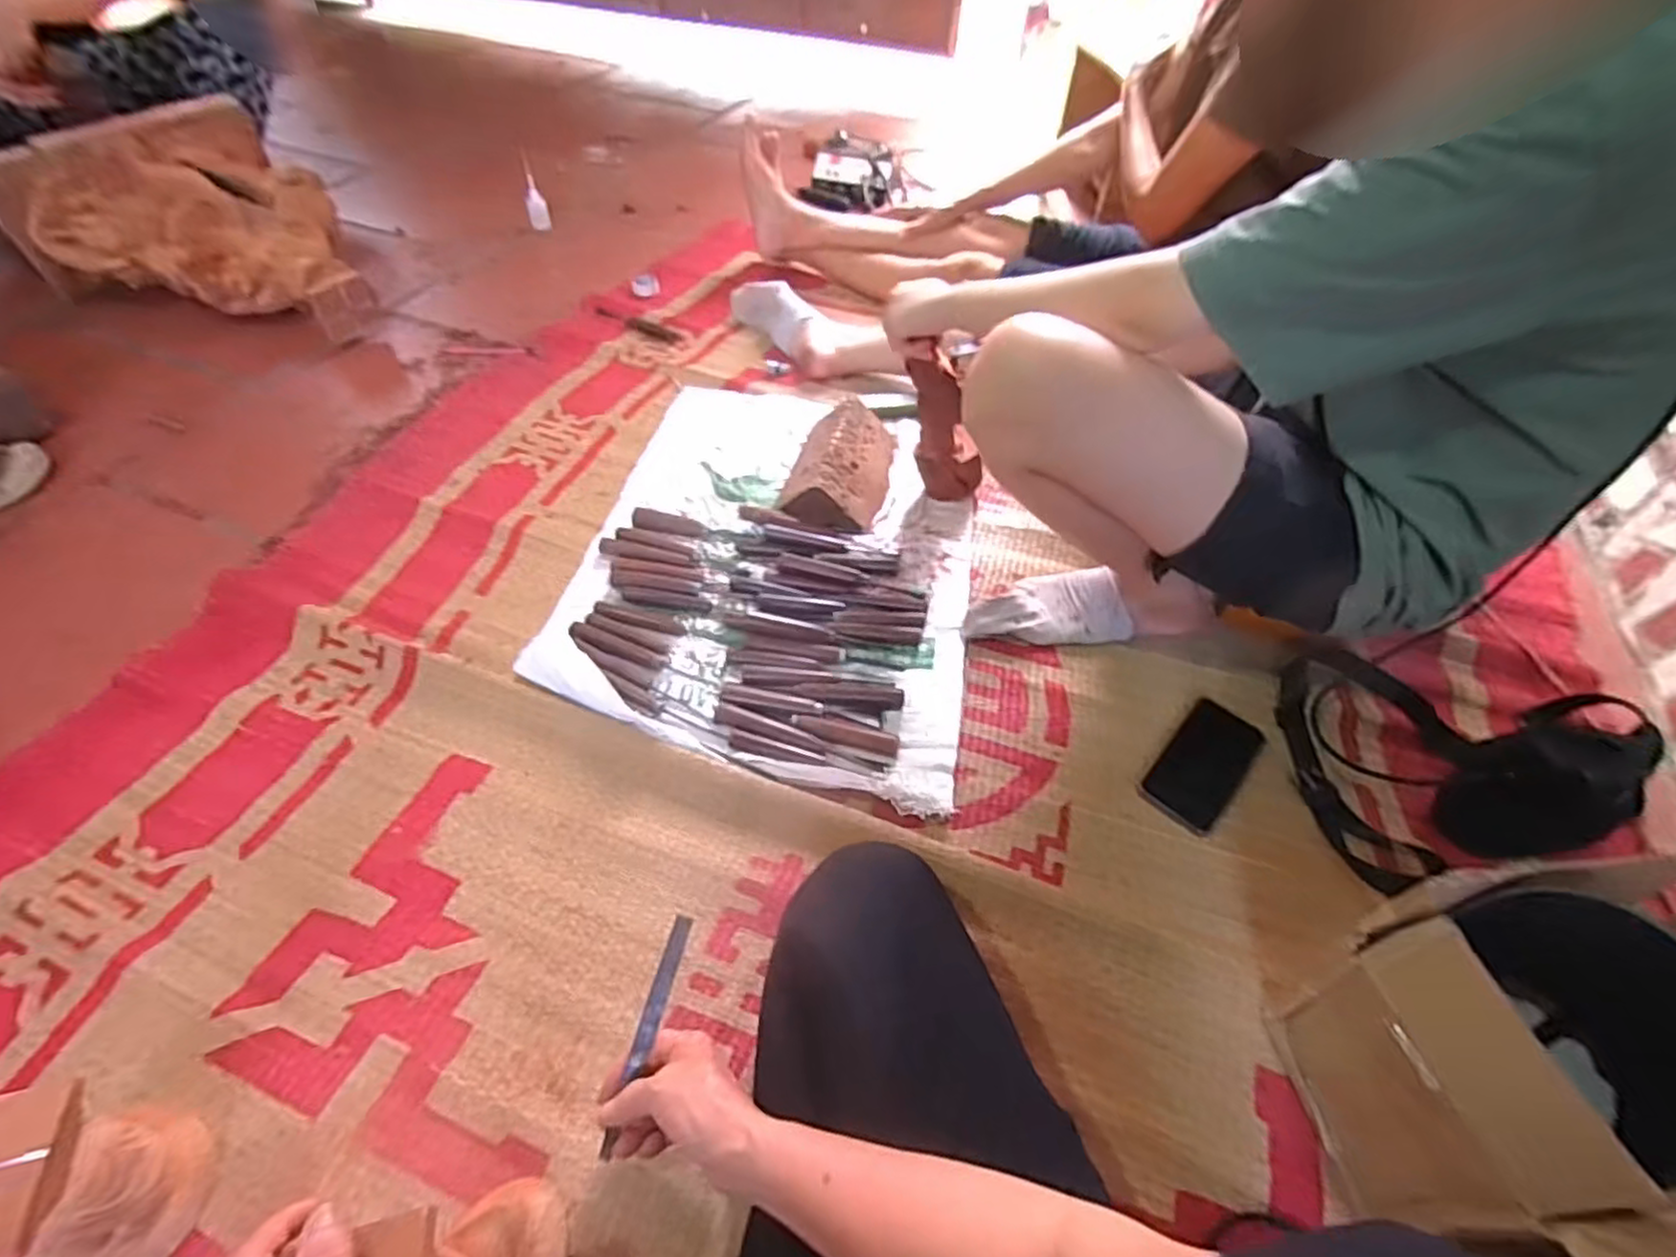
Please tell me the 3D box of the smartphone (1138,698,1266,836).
[{"bbox_3d":[0.382,0.137,0.742,0.075,0.006,0.157,37,58,23],"label":"smartphone"}]

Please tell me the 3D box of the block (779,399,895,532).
[{"bbox_3d":[0.002,-0.230,0.986,0.137,0.066,0.210,12,52,5],"label":"block"}]

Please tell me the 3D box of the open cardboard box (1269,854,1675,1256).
[{"bbox_3d":[0.474,0.290,0.481,0.220,0.245,0.195,-6,52,-10],"label":"open cardboard box"}]

